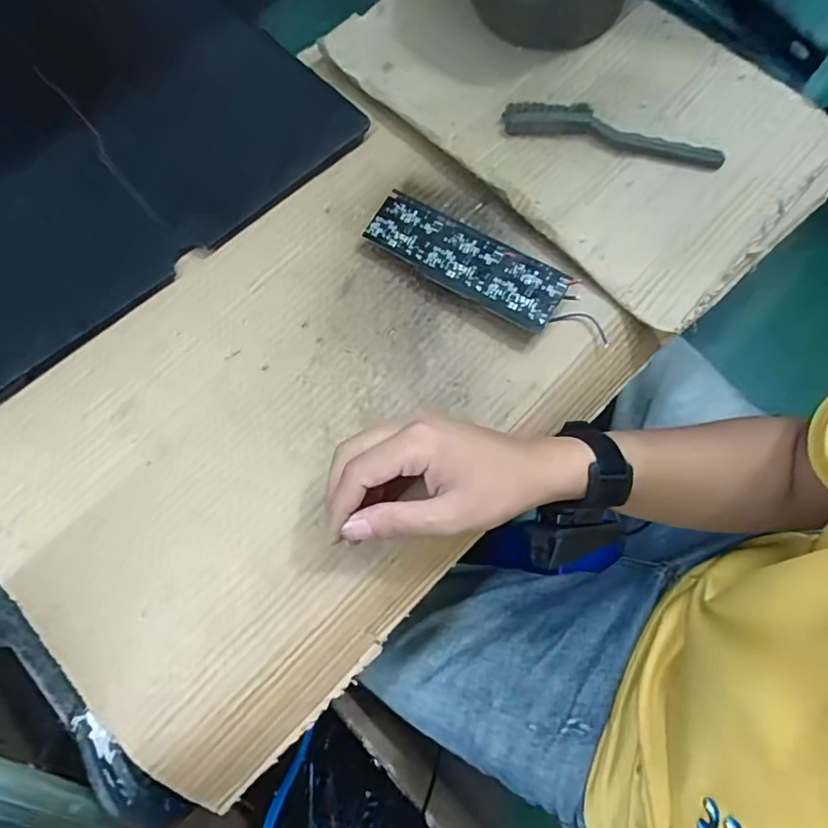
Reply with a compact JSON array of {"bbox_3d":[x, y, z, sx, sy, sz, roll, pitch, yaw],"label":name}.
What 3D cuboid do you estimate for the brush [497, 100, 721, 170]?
[{"bbox_3d":[0.159,-0.227,0.453,0.174,0.020,0.035,11,74,5],"label":"brush"}]

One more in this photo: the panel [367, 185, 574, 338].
[{"bbox_3d":[0.037,-0.115,0.421,0.152,0.008,0.050,28,87,12],"label":"panel"}]

